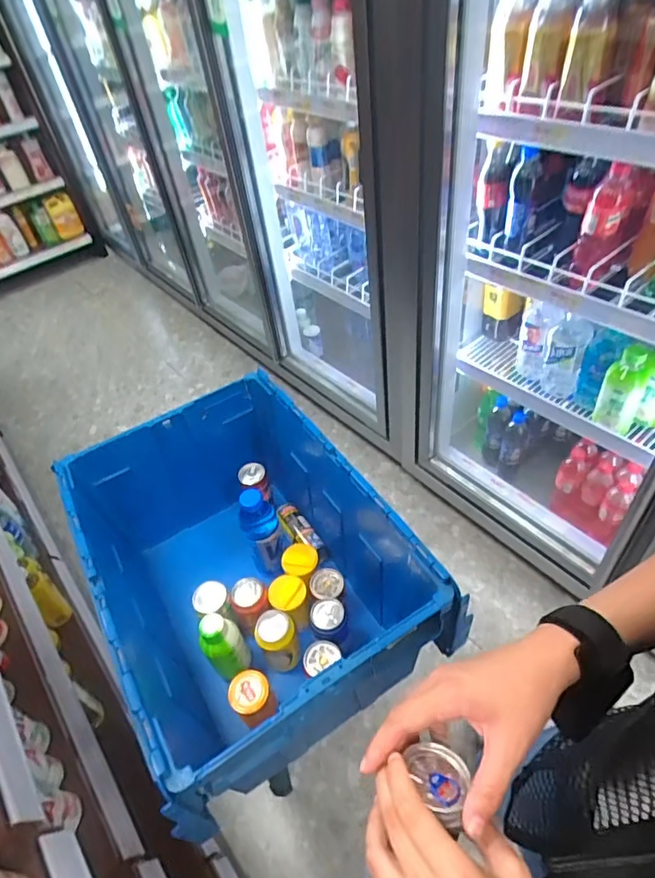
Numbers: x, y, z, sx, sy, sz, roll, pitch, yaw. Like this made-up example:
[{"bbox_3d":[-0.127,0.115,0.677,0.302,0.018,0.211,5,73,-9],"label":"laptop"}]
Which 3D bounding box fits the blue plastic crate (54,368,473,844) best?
[{"bbox_3d":[-0.131,0.218,0.901,0.436,0.324,0.598,-27,49,-19],"label":"blue plastic crate"}]

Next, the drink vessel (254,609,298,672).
[{"bbox_3d":[-0.083,0.341,0.874,0.061,0.094,0.067,-14,46,-8],"label":"drink vessel"}]

